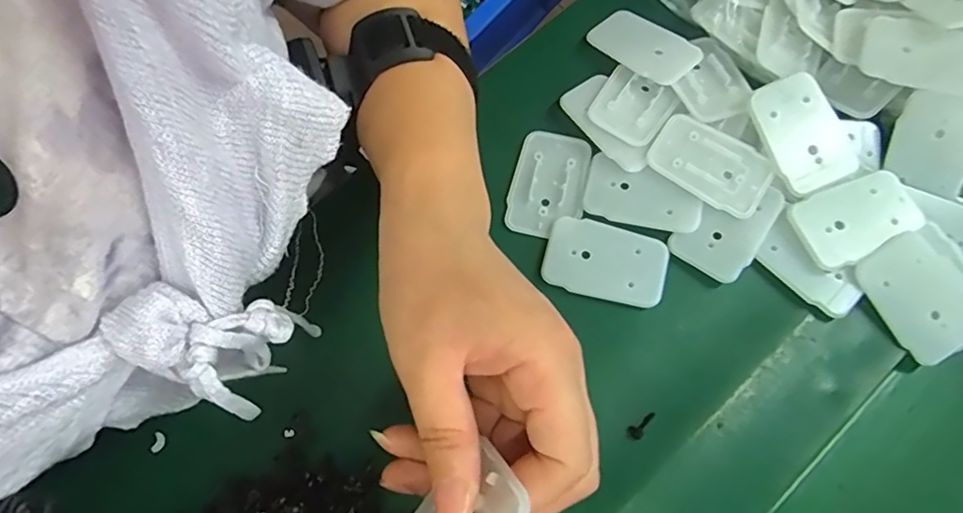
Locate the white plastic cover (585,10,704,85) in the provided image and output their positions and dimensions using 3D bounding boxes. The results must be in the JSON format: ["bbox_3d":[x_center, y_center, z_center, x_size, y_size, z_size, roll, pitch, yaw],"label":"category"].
[{"bbox_3d":[0.105,-0.135,0.362,0.037,0.006,0.065,-43,65,-11],"label":"white plastic cover"}]

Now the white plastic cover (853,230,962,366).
[{"bbox_3d":[0.237,0.021,0.305,0.044,0.006,0.066,-34,84,6],"label":"white plastic cover"}]

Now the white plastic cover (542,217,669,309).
[{"bbox_3d":[0.072,0.003,0.327,0.068,0.004,0.043,16,74,5],"label":"white plastic cover"}]

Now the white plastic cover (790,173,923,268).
[{"bbox_3d":[0.210,-0.020,0.315,0.062,0.012,0.041,-19,74,-6],"label":"white plastic cover"}]

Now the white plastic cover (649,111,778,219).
[{"bbox_3d":[0.135,-0.054,0.332,0.068,0.006,0.041,37,77,10],"label":"white plastic cover"}]

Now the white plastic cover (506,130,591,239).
[{"bbox_3d":[0.041,-0.045,0.347,0.044,0.008,0.067,14,74,4],"label":"white plastic cover"}]

